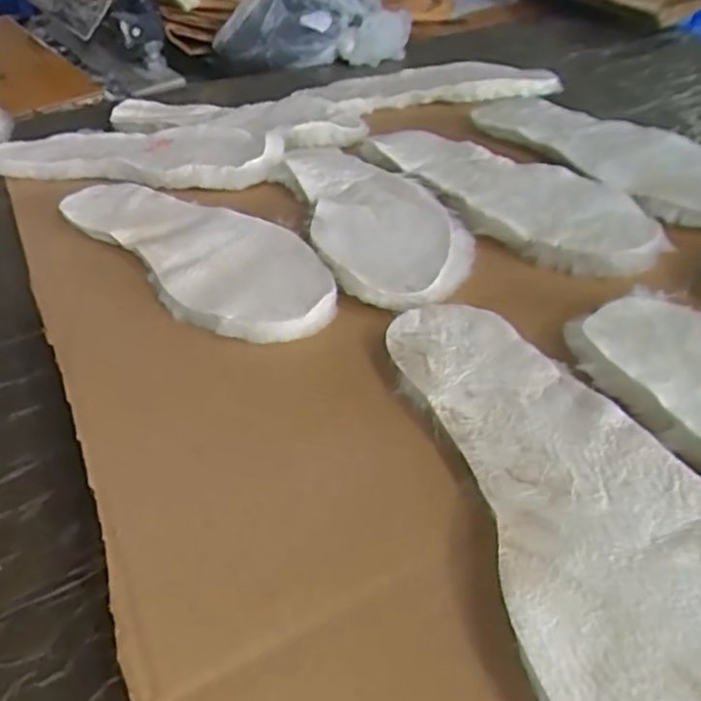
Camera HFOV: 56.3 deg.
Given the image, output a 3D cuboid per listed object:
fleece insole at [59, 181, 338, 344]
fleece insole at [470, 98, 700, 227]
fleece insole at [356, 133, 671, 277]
[{"bbox_3d":[-0.111,-0.078,0.472,0.098,0.015,0.270,-33,47,-27],"label":"fleece insole"},{"bbox_3d":[0.202,-0.167,0.535,0.083,0.016,0.303,-26,39,-12],"label":"fleece insole"},{"bbox_3d":[0.107,-0.121,0.494,0.099,0.015,0.275,-34,45,-26],"label":"fleece insole"}]

